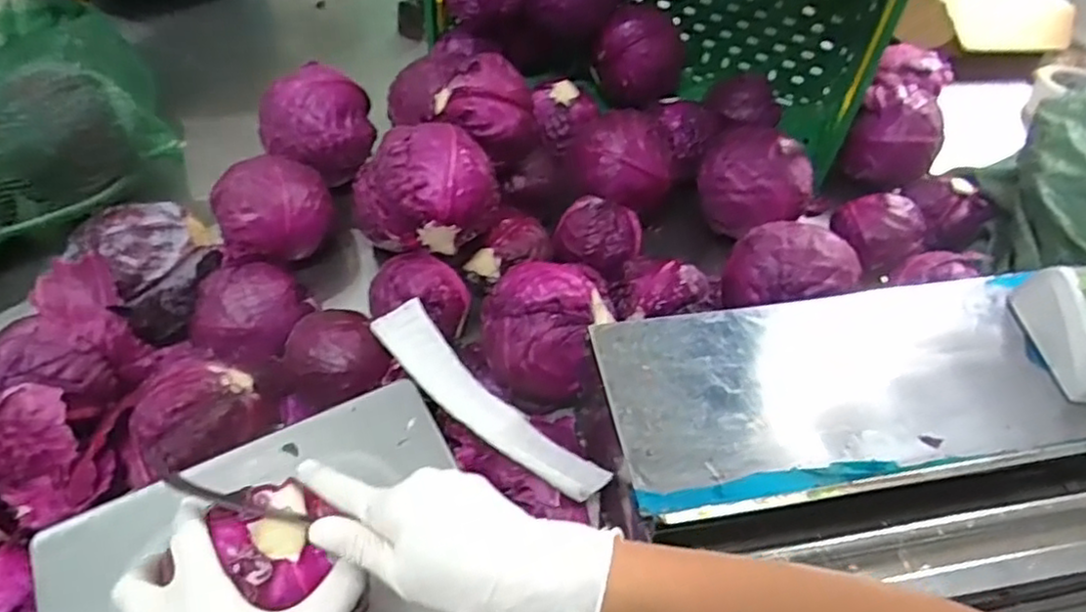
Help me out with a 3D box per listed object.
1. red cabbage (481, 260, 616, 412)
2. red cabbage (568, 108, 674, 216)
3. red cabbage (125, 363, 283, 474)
[{"bbox_3d":[0.004,0.022,0.670,0.130,0.106,0.137,5,51,-1],"label":"red cabbage"},{"bbox_3d":[0.095,-0.168,0.817,0.114,0.105,0.112,2,51,-3],"label":"red cabbage"},{"bbox_3d":[-0.312,0.102,0.610,0.099,0.084,0.110,12,51,5],"label":"red cabbage"}]

